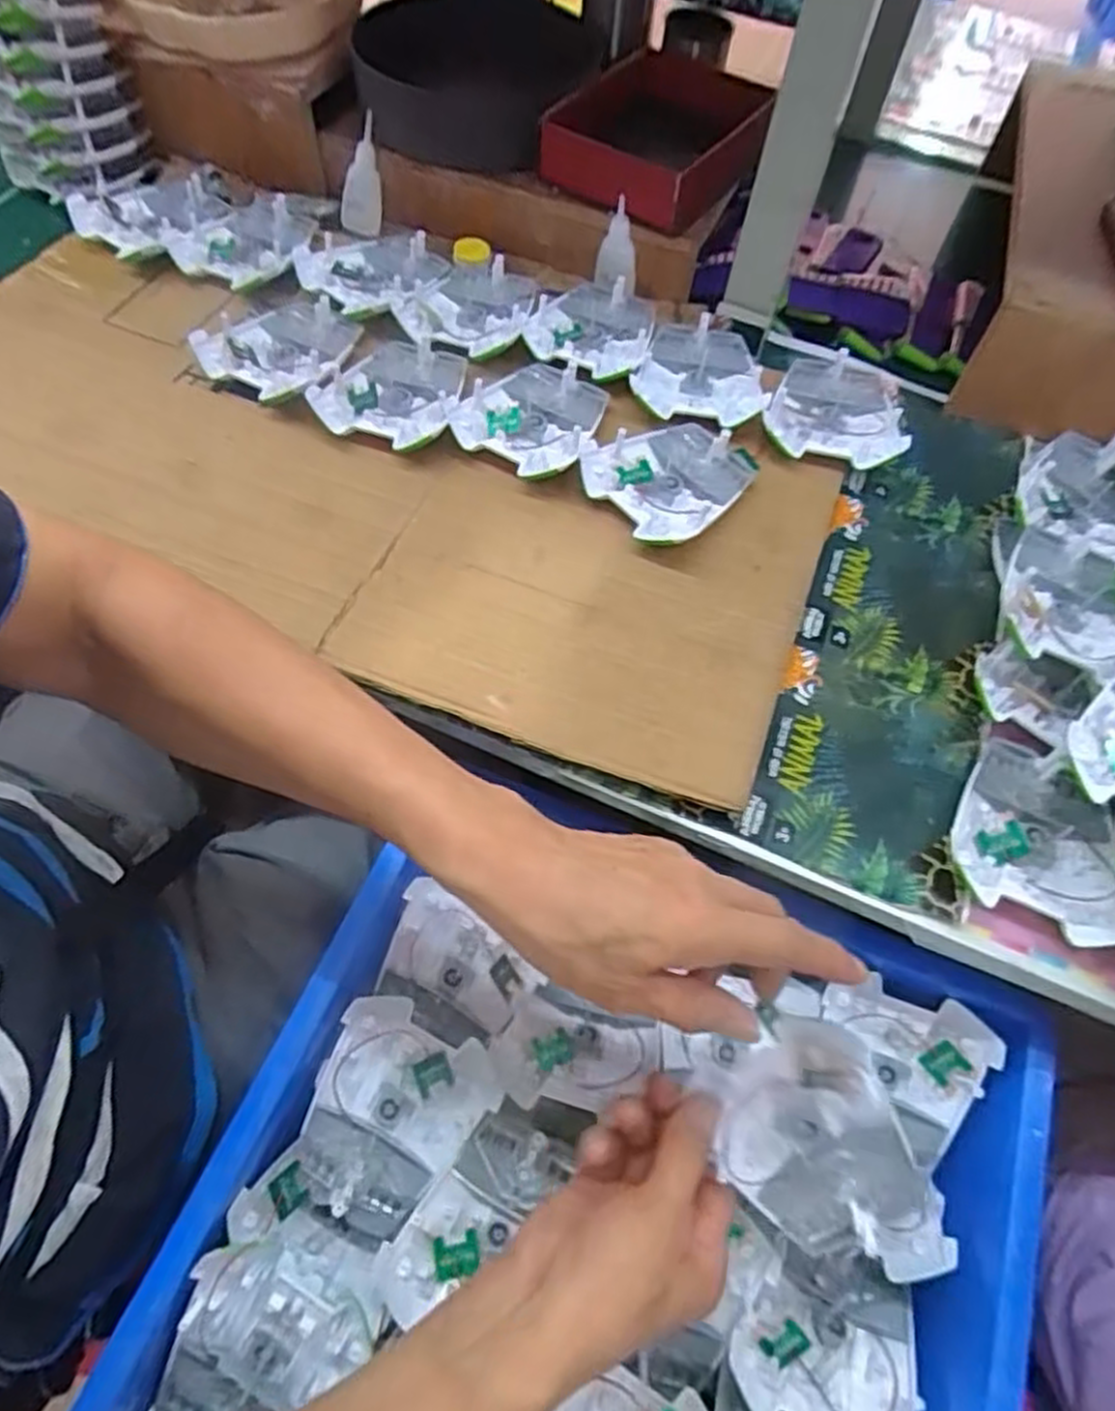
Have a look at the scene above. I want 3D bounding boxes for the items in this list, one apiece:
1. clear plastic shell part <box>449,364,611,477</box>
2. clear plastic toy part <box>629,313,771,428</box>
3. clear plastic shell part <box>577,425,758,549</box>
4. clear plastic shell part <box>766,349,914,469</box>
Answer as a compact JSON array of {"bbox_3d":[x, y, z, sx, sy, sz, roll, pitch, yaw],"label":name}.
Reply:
[{"bbox_3d":[-0.014,-0.212,0.558,0.087,0.019,0.101,27,63,11],"label":"clear plastic shell part"},{"bbox_3d":[0.114,-0.254,0.586,0.095,0.017,0.114,20,62,8],"label":"clear plastic toy part"},{"bbox_3d":[0.083,-0.160,0.540,0.114,0.025,0.093,-36,69,-20],"label":"clear plastic shell part"},{"bbox_3d":[0.209,-0.229,0.580,0.097,0.018,0.114,14,62,5],"label":"clear plastic shell part"}]

